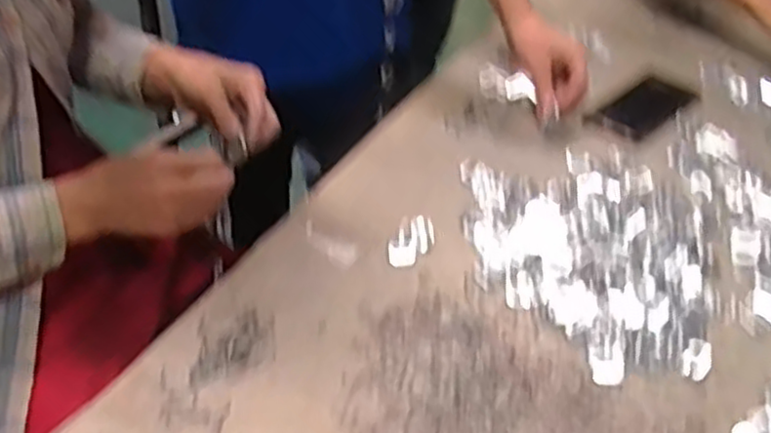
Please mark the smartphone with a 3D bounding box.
[{"bbox_3d":[0.324,-0.137,0.910,0.071,0.005,0.166,33,48,30],"label":"smartphone"}]

